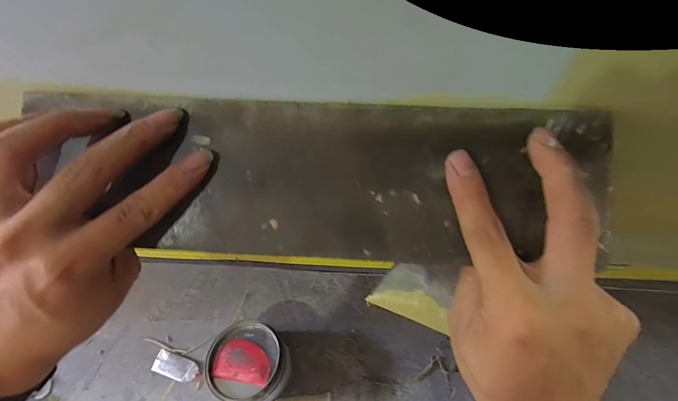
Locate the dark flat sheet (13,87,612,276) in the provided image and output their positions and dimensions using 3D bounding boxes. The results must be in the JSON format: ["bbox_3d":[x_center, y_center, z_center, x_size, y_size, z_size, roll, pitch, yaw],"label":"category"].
[{"bbox_3d":[0.001,-0.012,0.197,0.289,0.005,0.091,2,90,2],"label":"dark flat sheet"}]

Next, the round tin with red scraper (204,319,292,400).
[{"bbox_3d":[-0.181,0.333,0.699,0.152,0.101,0.140,0,55,0],"label":"round tin with red scraper"}]

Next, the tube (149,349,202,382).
[{"bbox_3d":[-0.353,0.365,0.750,0.114,0.031,0.046,15,57,13],"label":"tube"}]

